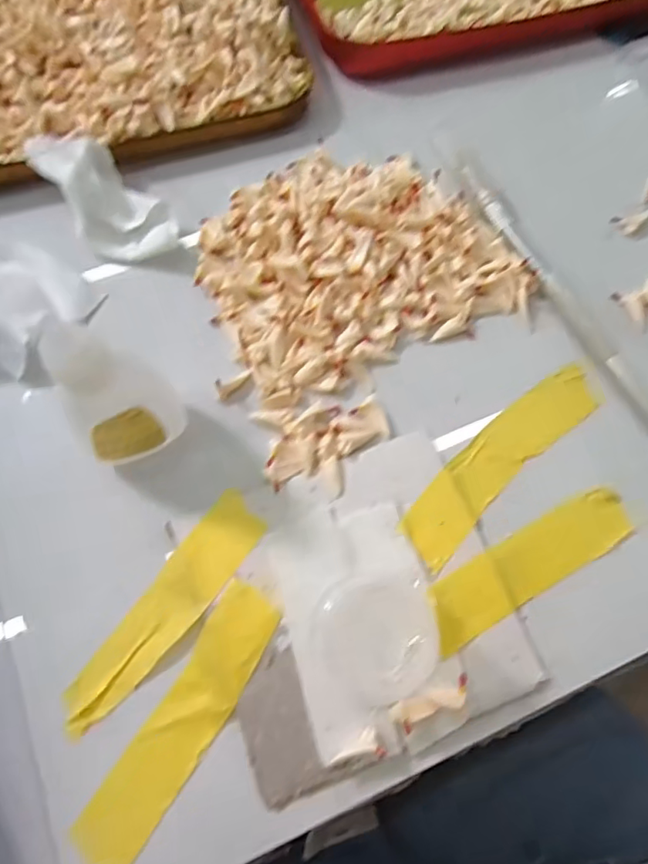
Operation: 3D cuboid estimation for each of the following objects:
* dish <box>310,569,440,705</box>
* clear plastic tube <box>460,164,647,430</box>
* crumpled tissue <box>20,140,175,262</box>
[{"bbox_3d":[0.016,0.063,0.167,0.037,0.005,0.036,0,72,0],"label":"dish"},{"bbox_3d":[0.090,-0.056,0.212,0.009,0.005,0.128,-26,74,-8],"label":"clear plastic tube"},{"bbox_3d":[-0.090,-0.095,0.216,0.068,0.015,0.032,44,76,-4],"label":"crumpled tissue"}]

